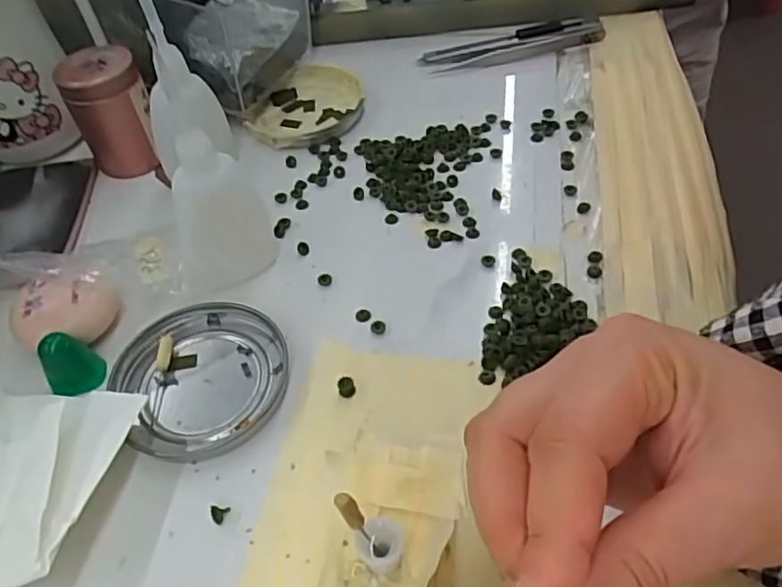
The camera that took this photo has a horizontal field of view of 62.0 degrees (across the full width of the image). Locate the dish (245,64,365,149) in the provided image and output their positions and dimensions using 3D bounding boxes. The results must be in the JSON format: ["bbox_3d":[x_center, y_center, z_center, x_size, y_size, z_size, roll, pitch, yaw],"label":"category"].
[{"bbox_3d":[-0.055,-0.124,0.426,0.071,0.009,0.077,-2,50,3],"label":"dish"}]

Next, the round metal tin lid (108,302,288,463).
[{"bbox_3d":[-0.084,0.037,0.295,0.074,0.009,0.072,-2,50,3],"label":"round metal tin lid"}]

